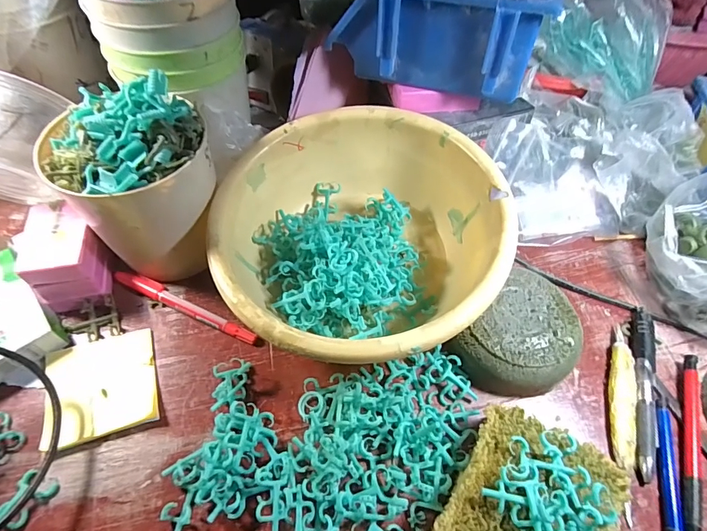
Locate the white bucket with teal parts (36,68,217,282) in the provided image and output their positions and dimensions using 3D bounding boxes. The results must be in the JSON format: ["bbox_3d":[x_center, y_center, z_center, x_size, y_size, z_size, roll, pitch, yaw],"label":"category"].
[{"bbox_3d":[-0.163,-0.060,0.324,0.099,0.148,0.096,2,55,-2],"label":"white bucket with teal parts"}]

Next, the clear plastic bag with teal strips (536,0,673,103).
[{"bbox_3d":[0.282,-0.263,0.443,0.135,0.103,0.121,29,58,16],"label":"clear plastic bag with teal strips"}]

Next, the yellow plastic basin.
[{"bbox_3d":[0.003,-0.021,0.337,0.216,0.096,0.220,2,55,-2],"label":"yellow plastic basin"}]

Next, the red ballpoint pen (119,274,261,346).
[{"bbox_3d":[-0.143,0.034,0.347,0.138,0.009,0.014,21,56,11],"label":"red ballpoint pen"}]

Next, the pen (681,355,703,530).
[{"bbox_3d":[0.246,0.130,0.294,0.014,0.012,0.141,23,57,12],"label":"pen"}]

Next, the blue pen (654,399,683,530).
[{"bbox_3d":[0.215,0.159,0.275,0.016,0.009,0.138,16,56,8],"label":"blue pen"}]

